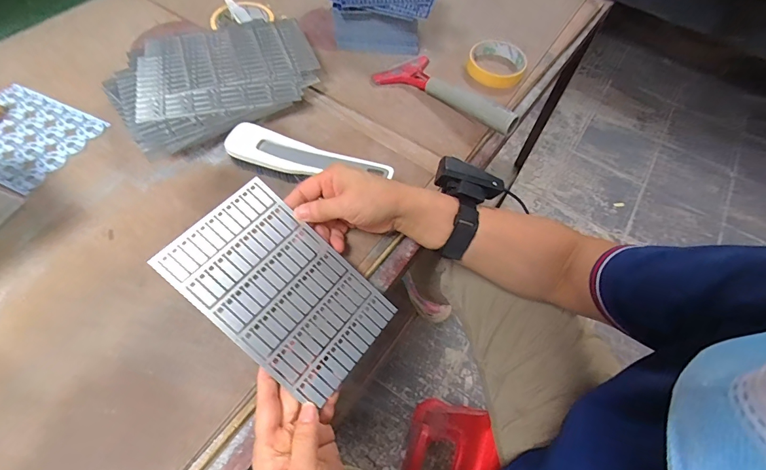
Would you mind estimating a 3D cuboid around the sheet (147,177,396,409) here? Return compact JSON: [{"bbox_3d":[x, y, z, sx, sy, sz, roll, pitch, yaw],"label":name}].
[{"bbox_3d":[-0.092,0.049,0.348,0.191,0.004,0.119,43,64,-2],"label":"sheet"}]

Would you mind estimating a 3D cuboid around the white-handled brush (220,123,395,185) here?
[{"bbox_3d":[-0.095,-0.082,0.440,0.179,0.044,0.047,18,61,8],"label":"white-handled brush"}]

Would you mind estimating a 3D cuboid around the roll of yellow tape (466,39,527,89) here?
[{"bbox_3d":[0.174,-0.264,0.576,0.084,0.021,0.090,1,61,-2],"label":"roll of yellow tape"}]

